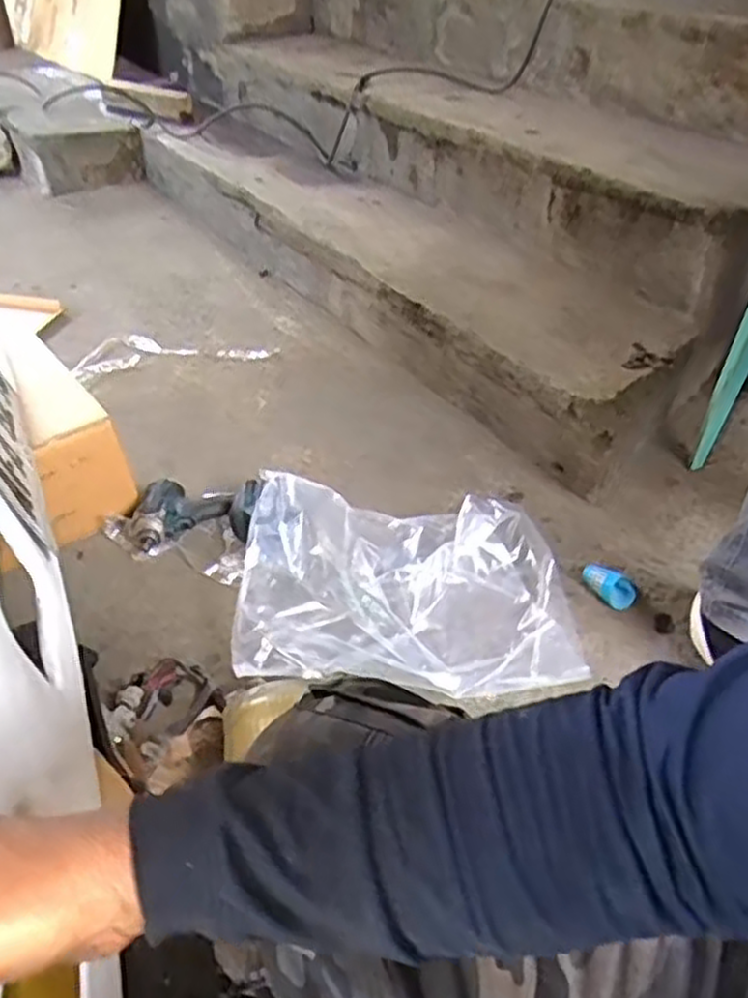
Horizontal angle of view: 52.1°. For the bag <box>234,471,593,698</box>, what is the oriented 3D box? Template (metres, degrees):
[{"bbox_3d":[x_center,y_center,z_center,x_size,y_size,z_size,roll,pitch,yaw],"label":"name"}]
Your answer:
[{"bbox_3d":[0.049,0.115,1.098,0.464,0.090,0.351,2,40,2],"label":"bag"}]

